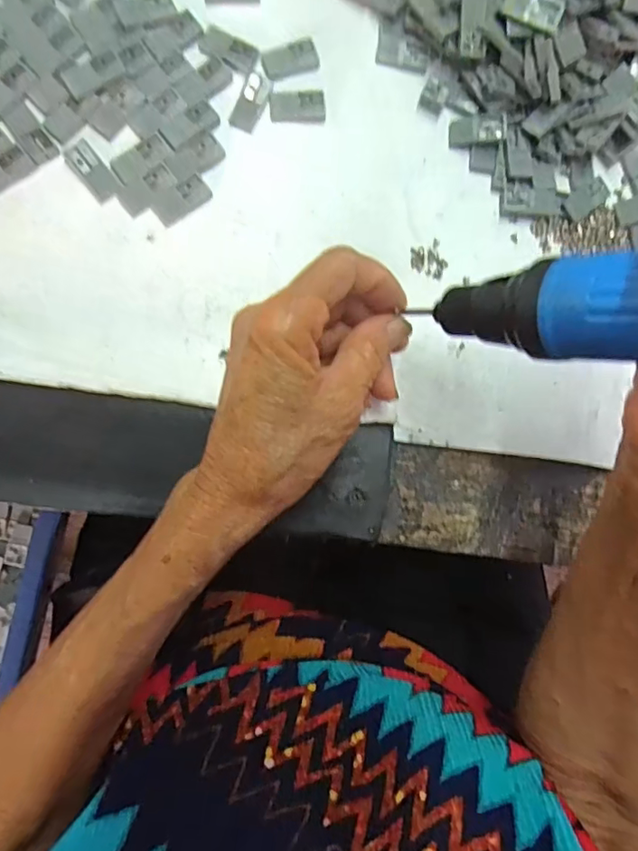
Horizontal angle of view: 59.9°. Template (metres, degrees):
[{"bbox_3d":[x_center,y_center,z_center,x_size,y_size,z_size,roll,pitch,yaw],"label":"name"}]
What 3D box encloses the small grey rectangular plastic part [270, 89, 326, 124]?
[{"bbox_3d":[-0.010,-0.162,0.279,0.028,0.004,0.016,-6,87,-8],"label":"small grey rectangular plastic part"}]

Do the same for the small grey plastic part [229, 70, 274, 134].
[{"bbox_3d":[-0.034,-0.162,0.276,0.013,0.004,0.030,21,84,-6],"label":"small grey plastic part"}]

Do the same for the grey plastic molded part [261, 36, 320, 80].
[{"bbox_3d":[-0.014,-0.186,0.280,0.029,0.004,0.016,-23,90,-8],"label":"grey plastic molded part"}]

